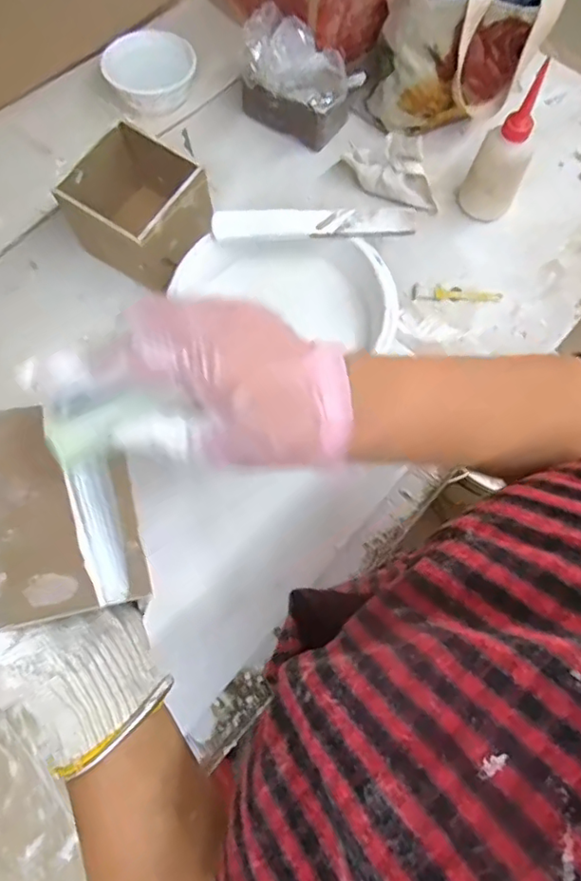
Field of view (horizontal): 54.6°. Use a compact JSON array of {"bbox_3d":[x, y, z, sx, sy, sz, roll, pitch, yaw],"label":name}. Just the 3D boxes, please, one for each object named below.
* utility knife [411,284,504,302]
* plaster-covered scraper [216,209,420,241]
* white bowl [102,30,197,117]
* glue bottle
[{"bbox_3d":[0.192,-0.169,0.652,0.105,0.008,0.019,2,71,1],"label":"utility knife"},{"bbox_3d":[0.025,-0.222,0.573,0.203,0.012,0.035,0,71,0],"label":"plaster-covered scraper"},{"bbox_3d":[-0.175,-0.459,0.713,0.103,0.054,0.103,0,71,0],"label":"white bowl"},{"bbox_3d":[0.233,-0.310,0.625,0.053,0.159,0.048,-6,71,-2],"label":"glue bottle"}]

